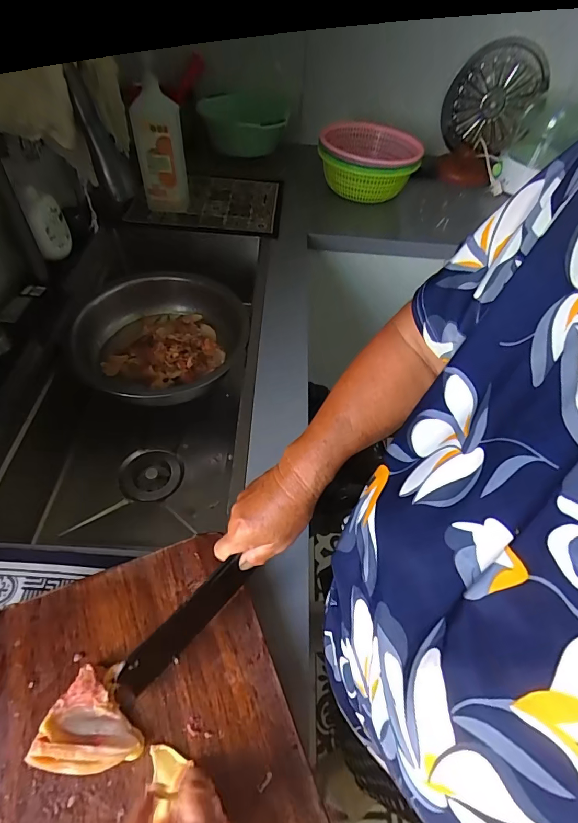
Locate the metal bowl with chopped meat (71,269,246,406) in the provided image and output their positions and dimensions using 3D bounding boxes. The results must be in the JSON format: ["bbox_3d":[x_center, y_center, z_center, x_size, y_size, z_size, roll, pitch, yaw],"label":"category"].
[{"bbox_3d":[-0.259,-0.125,0.818,0.316,0.132,0.323,2,52,-3],"label":"metal bowl with chopped meat"}]

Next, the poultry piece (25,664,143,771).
[{"bbox_3d":[-0.175,0.280,0.370,0.085,0.026,0.078,7,52,1],"label":"poultry piece"}]

